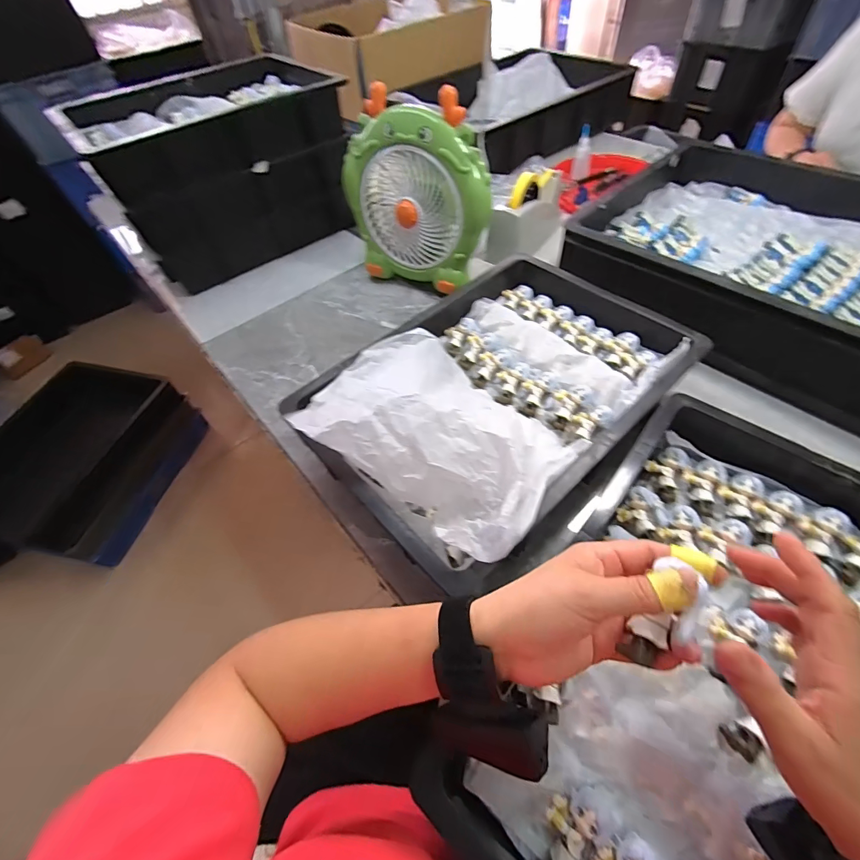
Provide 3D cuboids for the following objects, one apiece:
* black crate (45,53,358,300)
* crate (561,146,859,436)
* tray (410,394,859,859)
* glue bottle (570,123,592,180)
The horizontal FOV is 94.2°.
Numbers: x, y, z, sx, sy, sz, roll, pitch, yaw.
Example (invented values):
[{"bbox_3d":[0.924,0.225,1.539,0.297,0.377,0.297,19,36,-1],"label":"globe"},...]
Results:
[{"bbox_3d":[-0.425,-0.549,0.843,0.445,0.279,0.353,-36,58,-20],"label":"black crate"},{"bbox_3d":[0.548,-0.248,0.602,0.447,0.110,0.584,-38,59,-21],"label":"crate"},{"bbox_3d":[0.249,0.182,0.319,0.312,0.086,0.480,36,64,27],"label":"tray"},{"bbox_3d":[0.366,-0.663,0.957,0.049,0.110,0.032,3,26,8],"label":"glue bottle"}]

